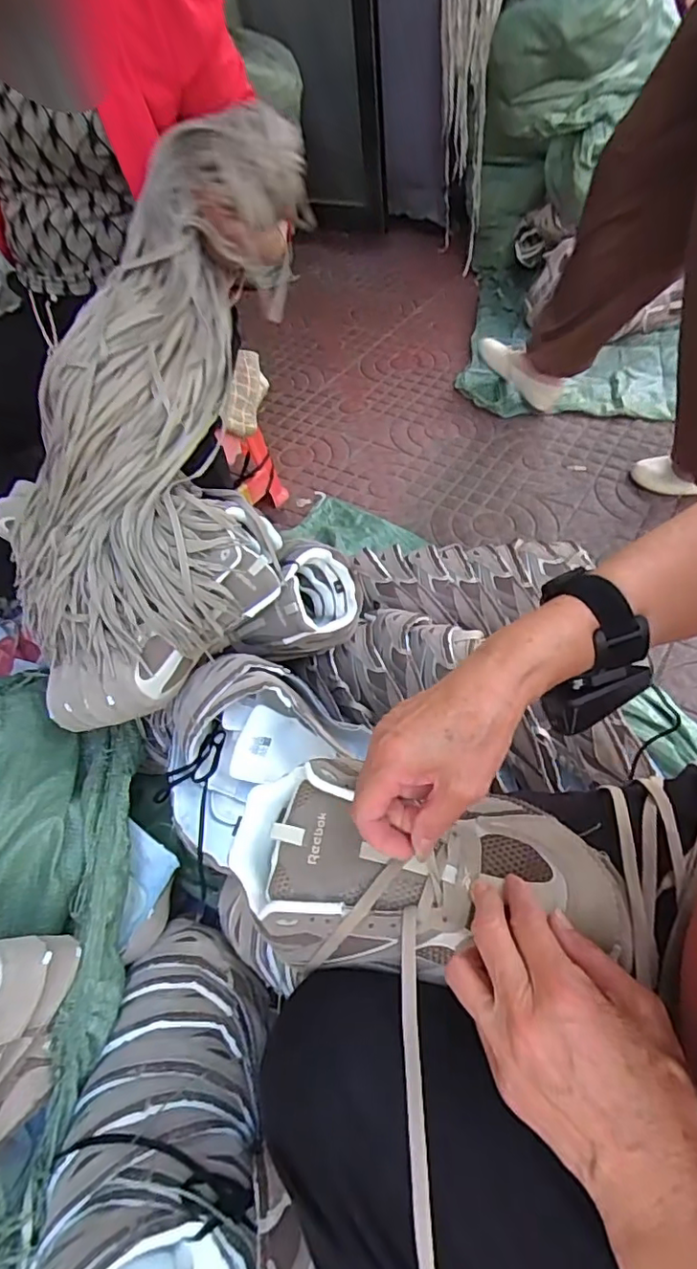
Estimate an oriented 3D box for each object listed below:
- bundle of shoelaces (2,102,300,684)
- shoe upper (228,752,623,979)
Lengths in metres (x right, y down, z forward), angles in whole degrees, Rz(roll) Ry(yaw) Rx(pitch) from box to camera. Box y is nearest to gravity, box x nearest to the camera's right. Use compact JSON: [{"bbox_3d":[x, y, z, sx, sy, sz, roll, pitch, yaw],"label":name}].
[{"bbox_3d":[-0.246,-0.251,0.652,0.315,0.160,0.576,8,86,9],"label":"bundle of shoelaces"},{"bbox_3d":[0.040,0.149,0.381,0.260,0.060,0.136,-1,51,14],"label":"shoe upper"}]

